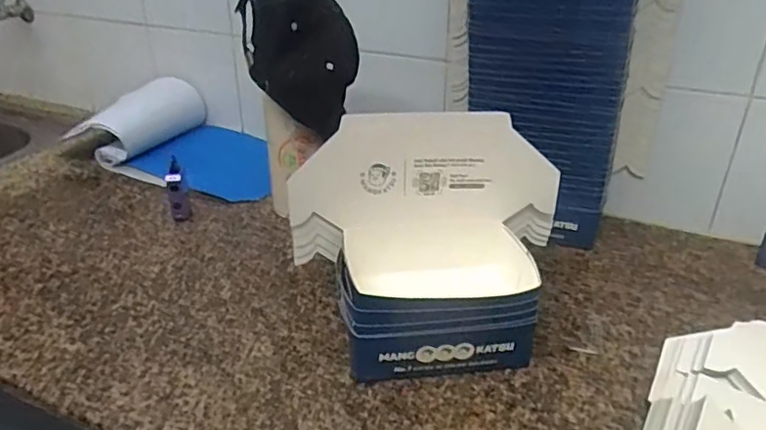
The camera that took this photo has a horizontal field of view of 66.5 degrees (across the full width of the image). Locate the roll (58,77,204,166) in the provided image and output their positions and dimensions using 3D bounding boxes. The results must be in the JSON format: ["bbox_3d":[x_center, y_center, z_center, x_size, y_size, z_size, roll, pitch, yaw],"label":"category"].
[{"bbox_3d":[-0.433,-0.166,1.046,0.123,0.107,0.215,20,34,31],"label":"roll"}]

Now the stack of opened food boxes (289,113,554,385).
[{"bbox_3d":[0.050,0.034,0.580,0.273,0.222,0.137,-3,29,-6],"label":"stack of opened food boxes"}]

